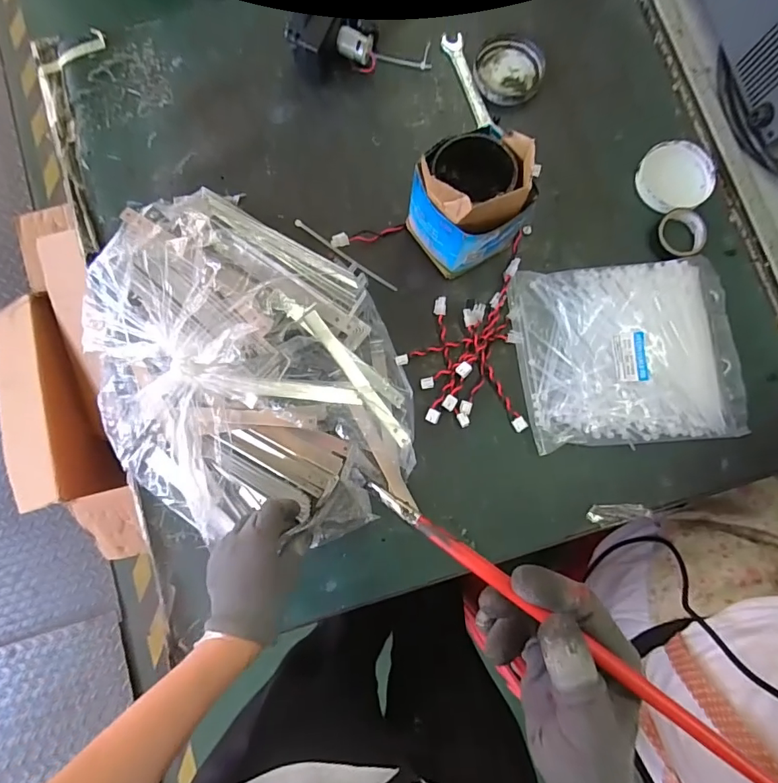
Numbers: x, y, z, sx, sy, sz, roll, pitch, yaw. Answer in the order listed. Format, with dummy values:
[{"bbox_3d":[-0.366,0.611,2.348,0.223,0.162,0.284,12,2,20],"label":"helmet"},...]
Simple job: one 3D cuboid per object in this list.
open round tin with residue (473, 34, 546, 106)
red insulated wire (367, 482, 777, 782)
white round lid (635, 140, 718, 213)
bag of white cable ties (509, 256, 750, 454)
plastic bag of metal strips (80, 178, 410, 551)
[{"bbox_3d":[0.149,-0.403,0.591,0.084,0.007,0.090,0,82,-1],"label":"open round tin with residue"},{"bbox_3d":[0.088,0.125,0.261,0.247,0.010,0.011,33,83,21],"label":"red insulated wire"},{"bbox_3d":[0.344,-0.259,0.571,0.098,0.016,0.082,-16,82,-3],"label":"white round lid"},{"bbox_3d":[0.269,-0.044,0.532,0.242,0.024,0.200,-5,82,-1],"label":"bag of white cable ties"},{"bbox_3d":[-0.143,-0.031,0.494,0.291,0.092,0.371,-14,82,-3],"label":"plastic bag of metal strips"}]

